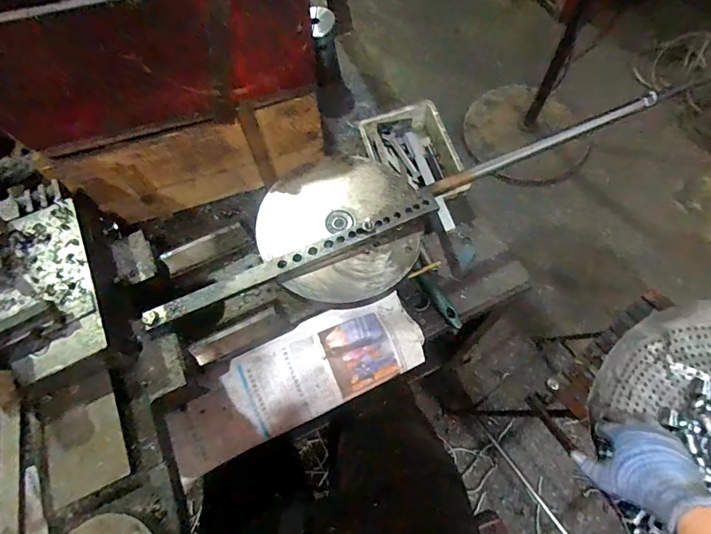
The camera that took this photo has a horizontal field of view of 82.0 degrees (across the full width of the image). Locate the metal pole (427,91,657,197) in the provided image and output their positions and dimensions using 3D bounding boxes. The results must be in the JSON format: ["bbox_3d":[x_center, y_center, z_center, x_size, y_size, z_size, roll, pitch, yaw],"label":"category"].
[{"bbox_3d":[0.239,-0.156,0.513,0.323,0.016,0.019,-23,67,-7],"label":"metal pole"}]

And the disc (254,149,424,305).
[{"bbox_3d":[-0.020,-0.047,0.468,0.178,0.012,0.181,-1,68,2],"label":"disc"}]

